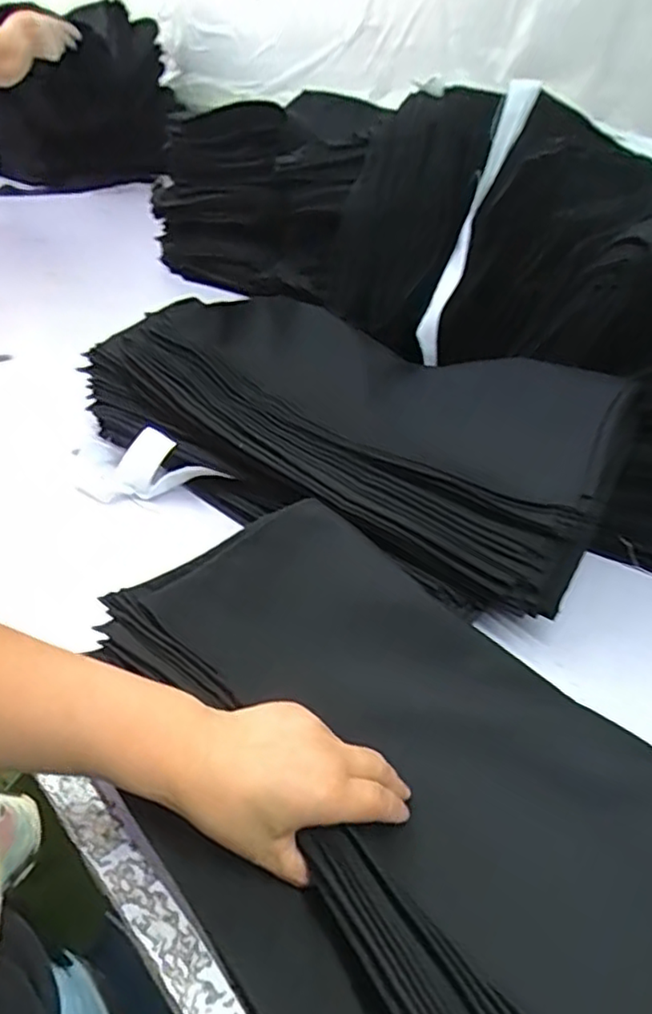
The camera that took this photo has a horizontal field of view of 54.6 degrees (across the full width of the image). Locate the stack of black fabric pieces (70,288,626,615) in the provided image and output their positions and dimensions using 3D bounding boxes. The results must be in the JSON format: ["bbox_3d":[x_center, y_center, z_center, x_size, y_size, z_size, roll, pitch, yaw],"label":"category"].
[{"bbox_3d":[0.034,-0.105,0.700,0.548,0.130,0.333,26,42,23],"label":"stack of black fabric pieces"}]

